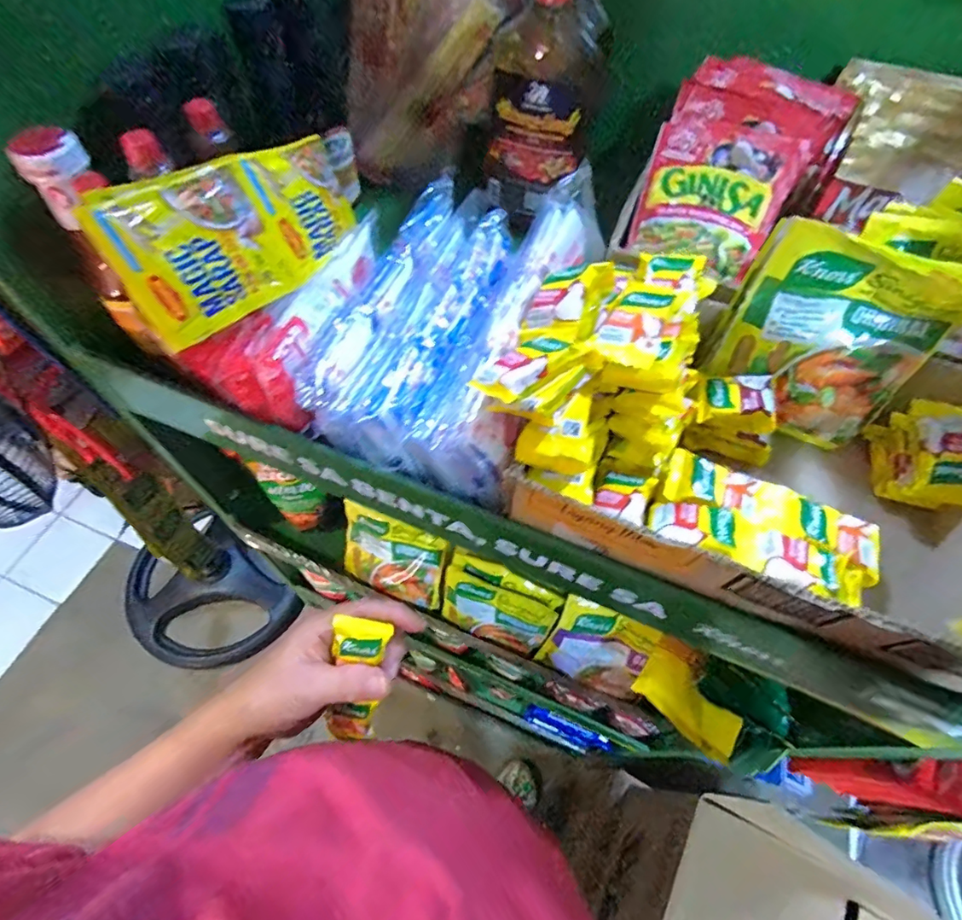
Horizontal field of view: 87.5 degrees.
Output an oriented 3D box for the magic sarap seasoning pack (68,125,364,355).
[{"bbox_3d":[-0.126,-0.128,0.280,0.020,0.071,0.150,7,43,41],"label":"magic sarap seasoning pack"}]

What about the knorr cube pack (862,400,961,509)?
[{"bbox_3d":[0.282,-0.001,0.321,0.031,0.050,0.063,13,60,5],"label":"knorr cube pack"}]

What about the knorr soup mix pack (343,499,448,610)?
[{"bbox_3d":[-0.092,0.104,0.535,0.115,0.104,0.012,22,33,3],"label":"knorr soup mix pack"}]

